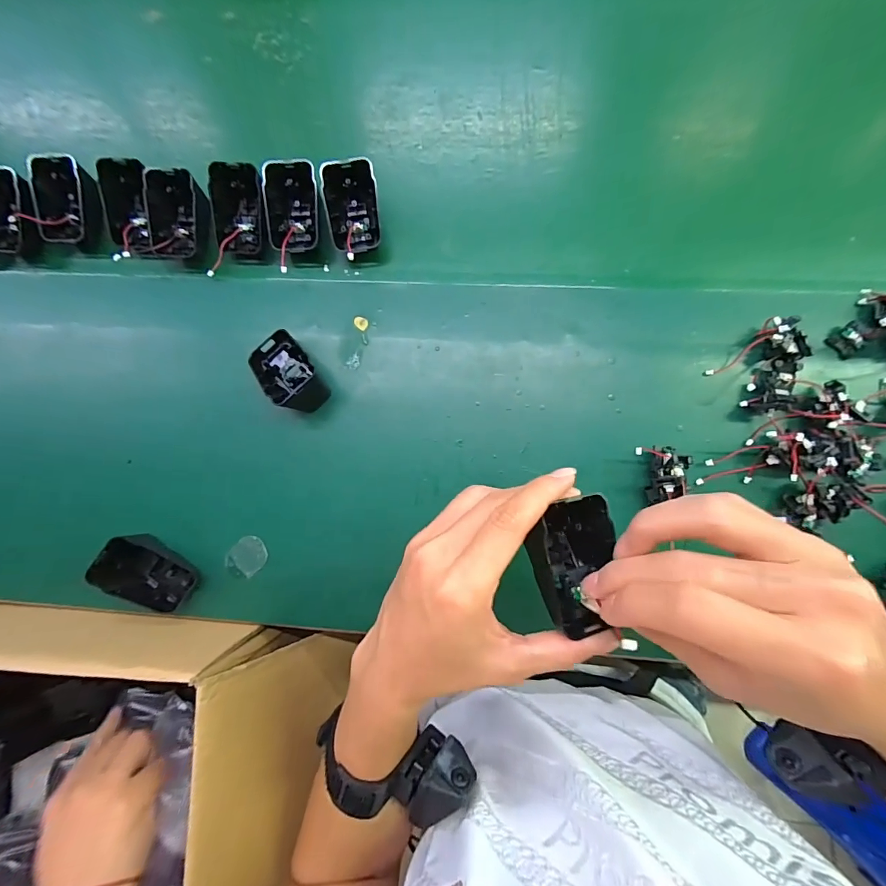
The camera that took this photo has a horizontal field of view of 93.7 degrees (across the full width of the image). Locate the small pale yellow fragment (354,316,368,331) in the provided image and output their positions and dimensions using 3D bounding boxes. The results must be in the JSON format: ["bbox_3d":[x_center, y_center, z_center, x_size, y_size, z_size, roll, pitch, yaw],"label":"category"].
[{"bbox_3d":[-0.071,-0.104,0.358,0.011,0.004,0.014,-43,82,-2],"label":"small pale yellow fragment"}]

